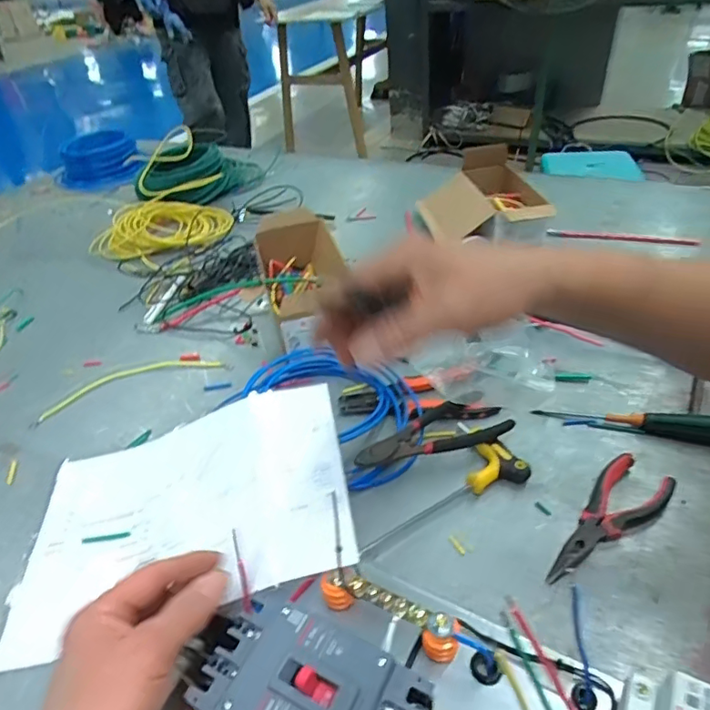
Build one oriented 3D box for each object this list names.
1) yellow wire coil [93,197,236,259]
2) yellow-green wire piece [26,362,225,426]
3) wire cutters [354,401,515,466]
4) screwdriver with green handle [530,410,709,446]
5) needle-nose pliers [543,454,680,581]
[{"bbox_3d":[-0.347,-0.237,0.964,0.214,0.039,0.200,13,43,21],"label":"yellow wire coil"},{"bbox_3d":[-0.277,0.033,0.666,0.224,0.004,0.054,-18,41,-14],"label":"yellow-green wire piece"},{"bbox_3d":[0.076,0.078,0.541,0.158,0.023,0.062,-11,40,-7],"label":"wire cutters"},{"bbox_3d":[0.281,0.063,0.533,0.183,0.026,0.021,10,42,18],"label":"screwdriver with green handle"},{"bbox_3d":[0.215,0.141,0.449,0.052,0.018,0.144,30,51,35],"label":"needle-nose pliers"}]

